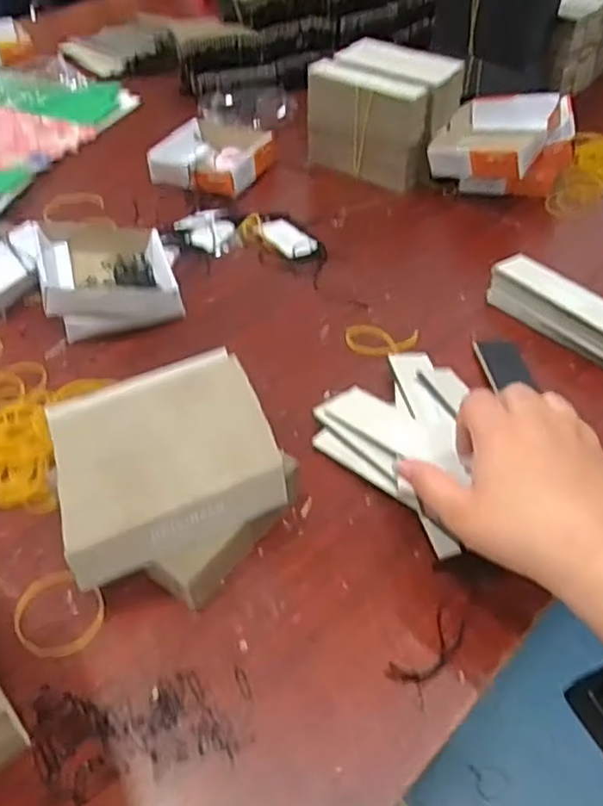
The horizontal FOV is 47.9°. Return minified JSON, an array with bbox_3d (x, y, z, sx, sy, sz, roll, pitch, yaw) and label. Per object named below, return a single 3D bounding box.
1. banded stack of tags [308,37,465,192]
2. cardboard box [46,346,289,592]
[{"bbox_3d":[0.095,-0.319,0.762,0.142,0.117,0.110,28,52,25],"label":"banded stack of tags"},{"bbox_3d":[-0.084,0.029,0.412,0.130,0.030,0.121,-18,47,-19],"label":"cardboard box"}]

